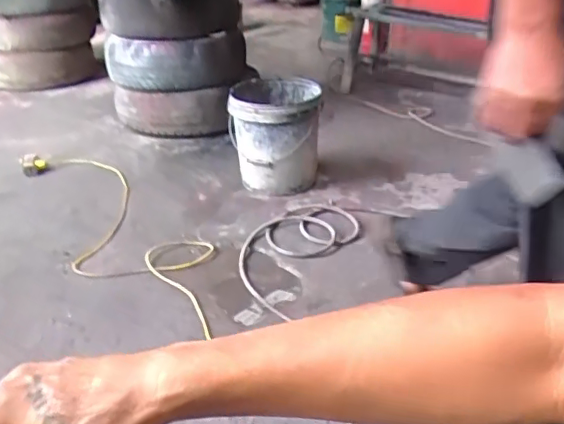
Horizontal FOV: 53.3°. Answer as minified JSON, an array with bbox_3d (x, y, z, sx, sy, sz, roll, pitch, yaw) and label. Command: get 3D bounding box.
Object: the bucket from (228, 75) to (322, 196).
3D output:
[{"bbox_3d":[-0.027,-0.260,1.899,0.300,0.313,0.334,2,28,4],"label":"bucket"}]

